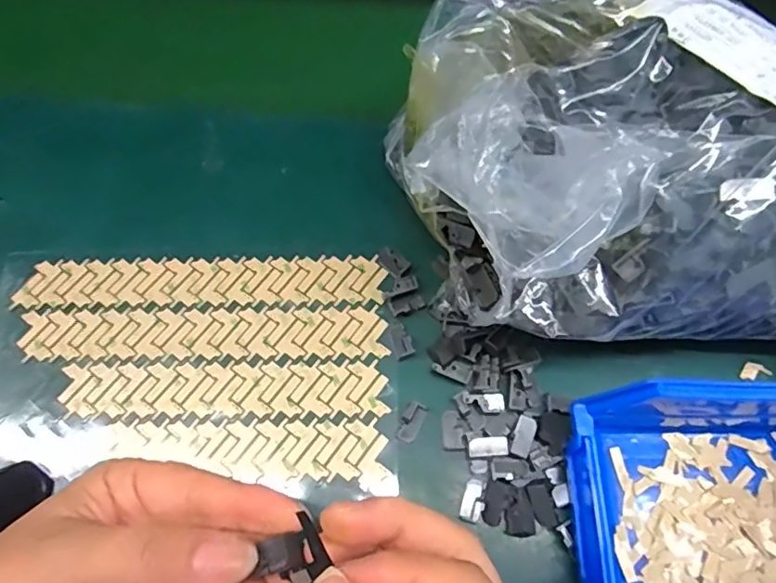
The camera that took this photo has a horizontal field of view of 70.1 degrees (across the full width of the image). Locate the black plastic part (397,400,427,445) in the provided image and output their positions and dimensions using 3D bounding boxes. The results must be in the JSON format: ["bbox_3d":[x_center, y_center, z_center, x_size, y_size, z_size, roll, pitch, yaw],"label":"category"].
[{"bbox_3d":[0.013,0.072,0.303,0.011,0.008,0.022,20,70,11],"label":"black plastic part"}]

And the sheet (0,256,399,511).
[{"bbox_3d":[-0.118,0.043,0.324,0.243,0.004,0.137,1,69,2],"label":"sheet"}]

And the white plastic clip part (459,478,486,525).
[{"bbox_3d":[0.045,0.108,0.286,0.011,0.009,0.022,15,69,9],"label":"white plastic clip part"}]

